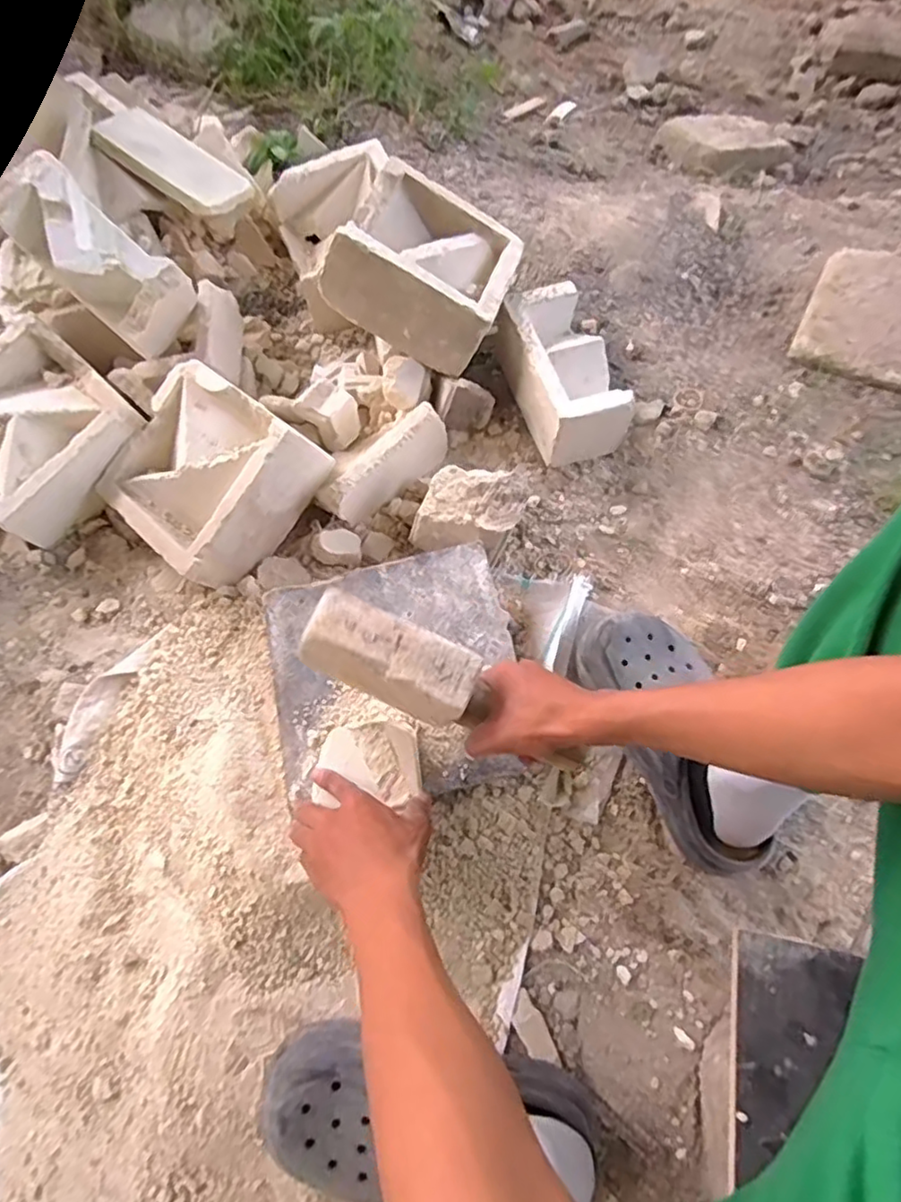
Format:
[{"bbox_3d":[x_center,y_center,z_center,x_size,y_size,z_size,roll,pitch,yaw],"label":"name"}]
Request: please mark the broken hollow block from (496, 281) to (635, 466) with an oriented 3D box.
[{"bbox_3d":[0.139,-0.287,0.817,0.108,0.109,0.199,-16,69,-4],"label":"broken hollow block"}]

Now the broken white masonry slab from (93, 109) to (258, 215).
[{"bbox_3d":[-0.373,-0.599,0.872,0.185,0.021,0.108,34,60,-4],"label":"broken white masonry slab"}]

